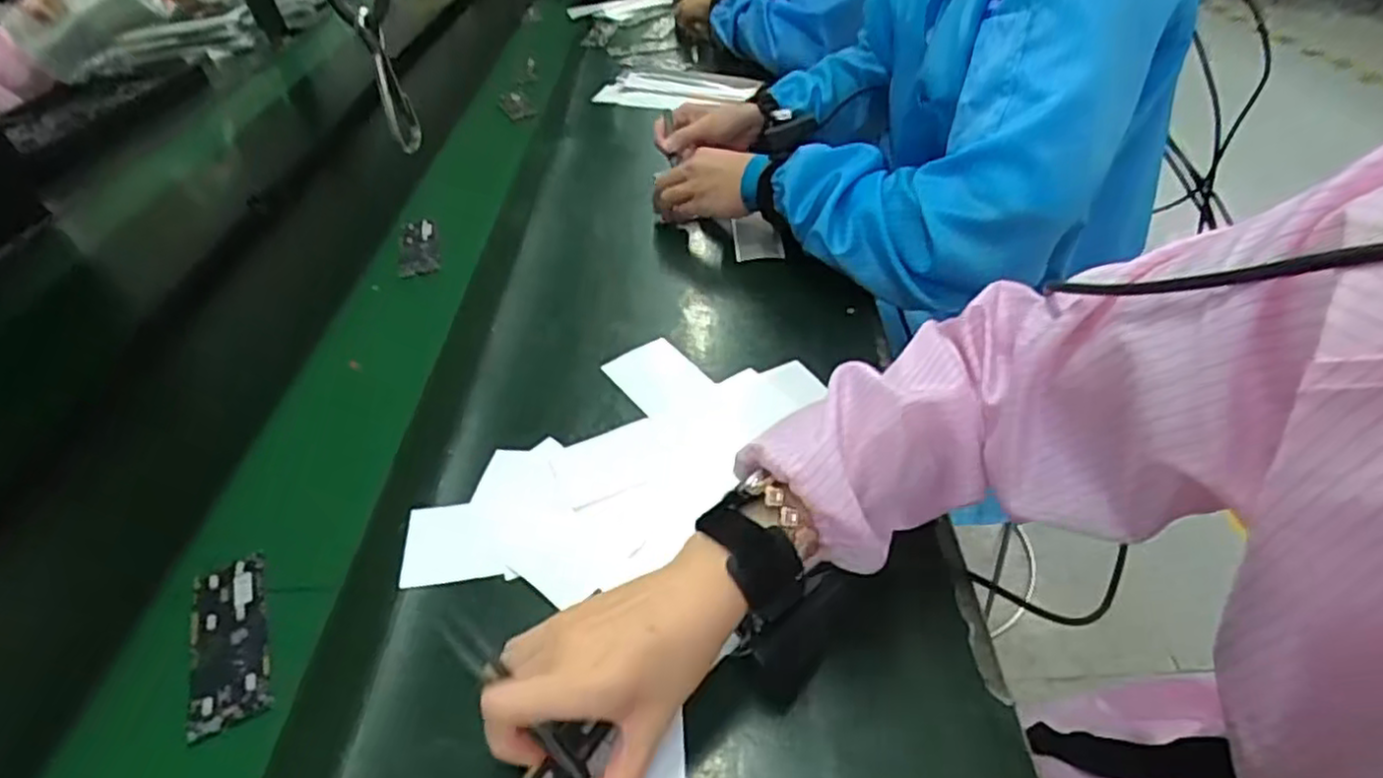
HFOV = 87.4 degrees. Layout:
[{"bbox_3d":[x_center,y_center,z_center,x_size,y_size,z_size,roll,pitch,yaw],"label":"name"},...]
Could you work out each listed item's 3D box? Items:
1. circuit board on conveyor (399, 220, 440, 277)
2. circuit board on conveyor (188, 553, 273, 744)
[{"bbox_3d":[-0.304,-0.158,0.802,0.043,0.016,0.108,-14,43,-11],"label":"circuit board on conveyor"},{"bbox_3d":[-0.286,0.155,0.447,0.044,0.006,0.122,-21,45,-18],"label":"circuit board on conveyor"}]

